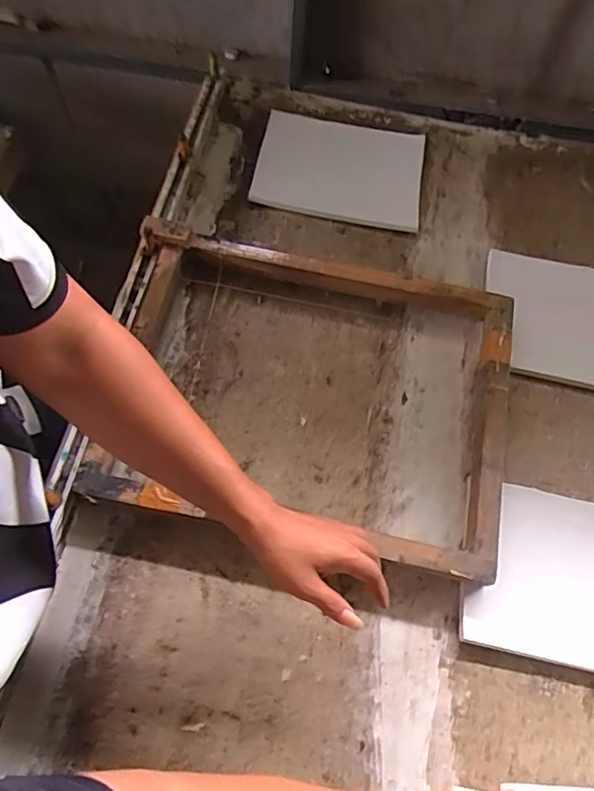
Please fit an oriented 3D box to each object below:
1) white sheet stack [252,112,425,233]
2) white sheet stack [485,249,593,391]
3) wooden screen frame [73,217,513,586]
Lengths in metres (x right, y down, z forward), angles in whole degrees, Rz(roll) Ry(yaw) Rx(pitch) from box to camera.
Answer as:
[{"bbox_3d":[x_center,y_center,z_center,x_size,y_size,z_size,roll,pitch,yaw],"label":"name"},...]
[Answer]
[{"bbox_3d":[0.071,-0.377,0.944,0.268,0.015,0.199,10,71,2],"label":"white sheet stack"},{"bbox_3d":[0.413,-0.109,0.844,0.269,0.015,0.200,12,74,5],"label":"white sheet stack"},{"bbox_3d":[0.013,-0.006,0.754,0.523,0.070,0.401,11,67,1],"label":"wooden screen frame"}]

